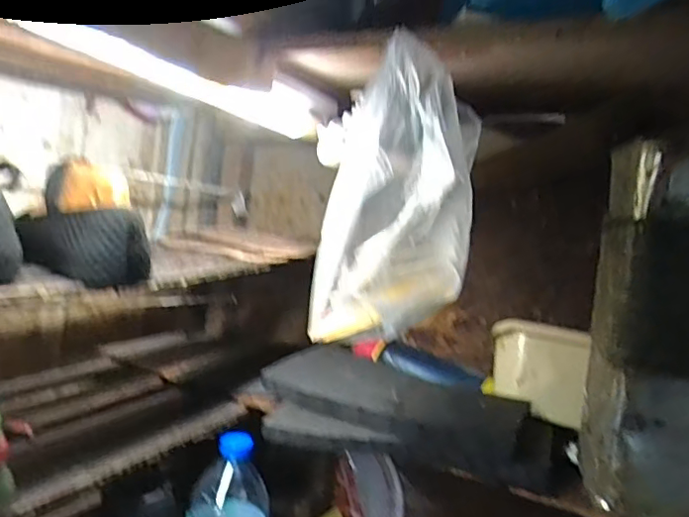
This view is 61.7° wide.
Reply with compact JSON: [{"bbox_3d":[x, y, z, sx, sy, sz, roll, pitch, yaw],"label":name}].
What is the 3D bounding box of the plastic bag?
[{"bbox_3d":[0.038,-0.058,0.455,0.127,0.223,0.101,8,3,7],"label":"plastic bag"}]

